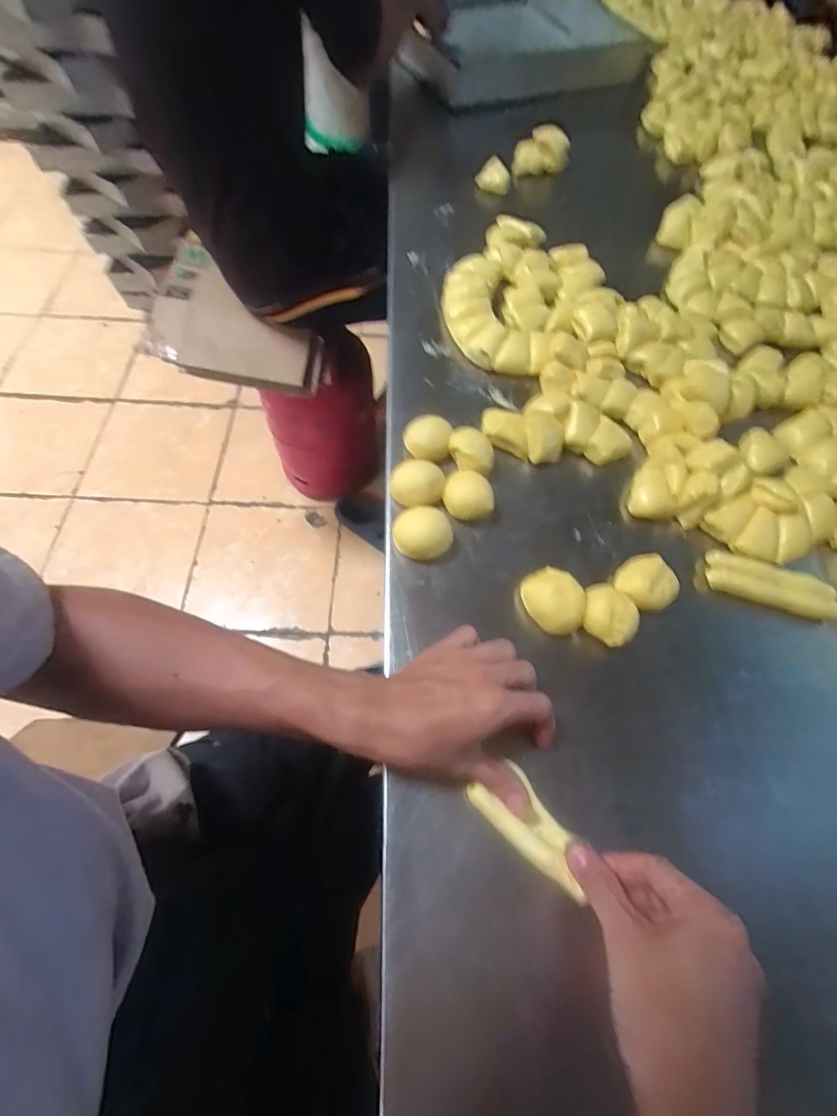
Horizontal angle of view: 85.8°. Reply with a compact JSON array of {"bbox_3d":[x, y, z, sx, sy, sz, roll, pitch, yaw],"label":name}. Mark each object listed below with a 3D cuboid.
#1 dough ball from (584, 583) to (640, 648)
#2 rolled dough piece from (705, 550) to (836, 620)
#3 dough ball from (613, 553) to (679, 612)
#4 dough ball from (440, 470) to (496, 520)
[{"bbox_3d":[0.150,0.049,0.363,0.045,0.028,0.041,1,64,-2],"label":"dough ball"},{"bbox_3d":[0.299,0.024,0.386,0.103,0.018,0.036,18,64,6],"label":"rolled dough piece"},{"bbox_3d":[0.194,0.023,0.385,0.045,0.031,0.047,1,64,-2],"label":"dough ball"},{"bbox_3d":[0.044,-0.055,0.399,0.043,0.028,0.037,11,64,2],"label":"dough ball"}]

